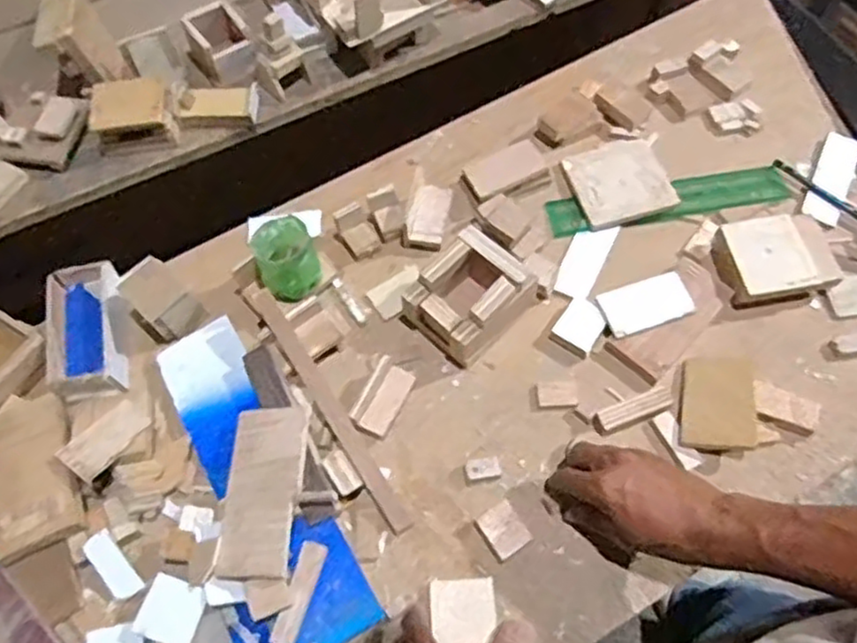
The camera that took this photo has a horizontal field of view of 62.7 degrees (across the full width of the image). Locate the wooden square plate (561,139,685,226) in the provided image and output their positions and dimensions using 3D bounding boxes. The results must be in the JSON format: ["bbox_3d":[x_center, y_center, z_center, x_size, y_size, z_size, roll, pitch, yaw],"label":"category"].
[{"bbox_3d":[0.203,-0.155,0.740,0.098,0.008,0.102,-15,64,-5],"label":"wooden square plate"}]

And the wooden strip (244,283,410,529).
[{"bbox_3d":[-0.089,0.076,0.621,0.018,0.017,0.244,-31,80,-12],"label":"wooden strip"}]

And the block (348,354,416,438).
[{"bbox_3d":[-0.040,0.066,0.633,0.031,0.030,0.066,26,68,14],"label":"block"}]

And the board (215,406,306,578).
[{"bbox_3d":[-0.136,0.135,0.576,0.059,0.013,0.136,-3,64,8],"label":"board"}]

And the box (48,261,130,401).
[{"bbox_3d":[-0.326,0.005,0.680,0.074,0.029,0.139,-16,64,-5],"label":"box"}]

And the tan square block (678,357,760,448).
[{"bbox_3d":[0.258,0.070,0.630,0.065,0.015,0.086,5,64,5],"label":"tan square block"}]

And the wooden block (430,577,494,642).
[{"bbox_3d":[0.028,0.236,0.566,0.049,0.010,0.056,-3,64,1],"label":"wooden block"}]

